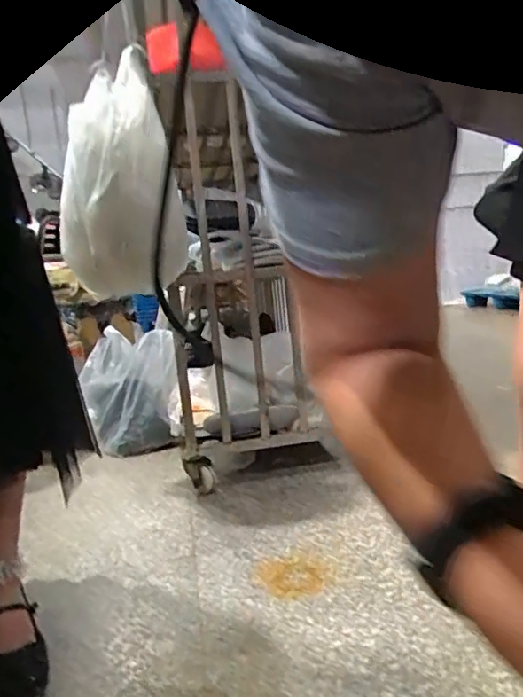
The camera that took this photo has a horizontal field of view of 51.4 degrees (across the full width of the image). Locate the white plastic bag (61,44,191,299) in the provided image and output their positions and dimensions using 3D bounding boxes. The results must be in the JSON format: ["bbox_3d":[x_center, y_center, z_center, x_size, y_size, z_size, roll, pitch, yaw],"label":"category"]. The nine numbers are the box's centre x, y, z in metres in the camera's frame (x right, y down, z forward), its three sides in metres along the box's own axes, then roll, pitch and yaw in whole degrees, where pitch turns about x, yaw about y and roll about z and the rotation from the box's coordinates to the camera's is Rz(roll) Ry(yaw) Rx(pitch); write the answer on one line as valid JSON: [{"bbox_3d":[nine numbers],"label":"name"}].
[{"bbox_3d":[-0.302,-0.332,1.105,0.248,0.408,0.203,-6,8,-4],"label":"white plastic bag"}]

